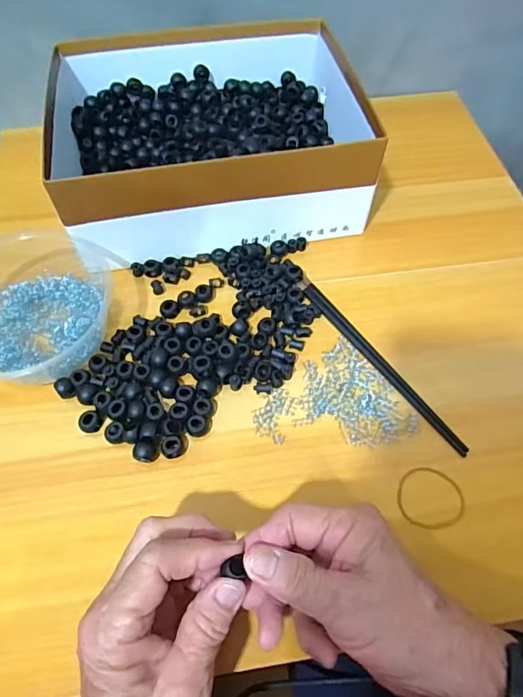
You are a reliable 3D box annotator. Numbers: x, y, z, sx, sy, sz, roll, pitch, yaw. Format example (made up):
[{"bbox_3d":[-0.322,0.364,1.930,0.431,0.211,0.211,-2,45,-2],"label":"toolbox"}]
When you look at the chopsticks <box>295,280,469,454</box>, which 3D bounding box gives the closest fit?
[{"bbox_3d":[0.100,0.008,0.394,0.012,0.005,0.204,-32,64,-17],"label":"chopsticks"}]

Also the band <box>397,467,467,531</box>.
[{"bbox_3d":[0.127,0.111,0.339,0.049,0.004,0.045,6,60,4],"label":"band"}]

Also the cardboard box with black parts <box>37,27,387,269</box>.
[{"bbox_3d":[-0.052,-0.217,0.466,0.305,0.096,0.232,-12,60,-7],"label":"cardboard box with black parts"}]

